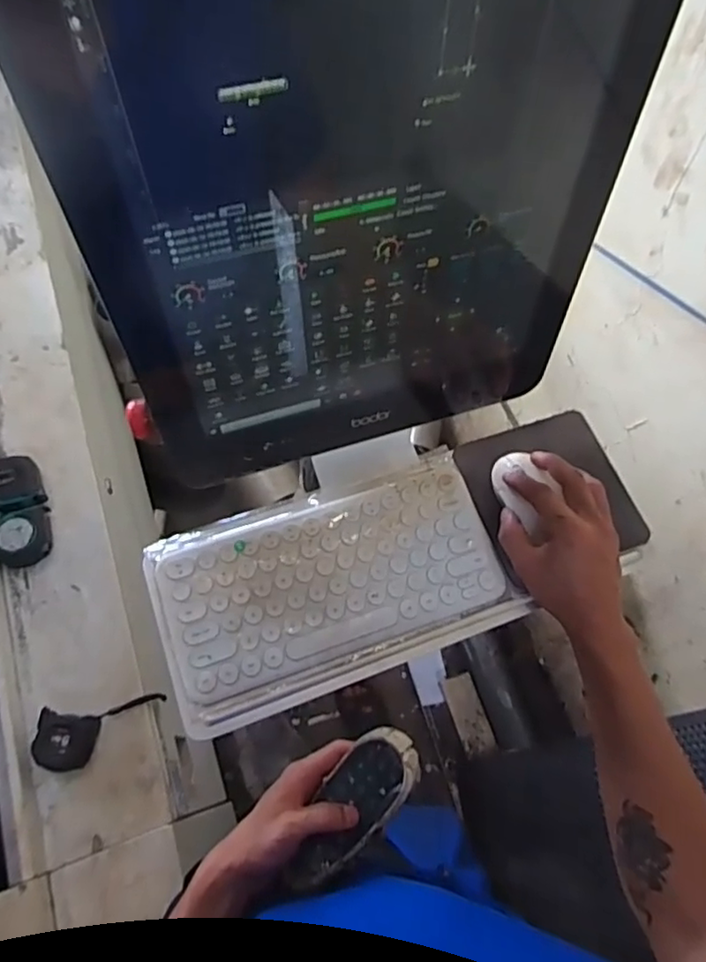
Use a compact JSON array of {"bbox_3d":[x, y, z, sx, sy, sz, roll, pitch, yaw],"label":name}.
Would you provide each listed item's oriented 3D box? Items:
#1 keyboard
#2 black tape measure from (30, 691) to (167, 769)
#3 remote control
[{"bbox_3d":[-0.021,0.081,0.538,0.285,0.017,0.146,-19,68,-12],"label":"keyboard"},{"bbox_3d":[-0.316,0.306,0.753,0.133,0.034,0.075,-6,66,-6],"label":"black tape measure"},{"bbox_3d":[0.000,0.273,0.513,0.055,0.021,0.144,33,83,11],"label":"remote control"}]

